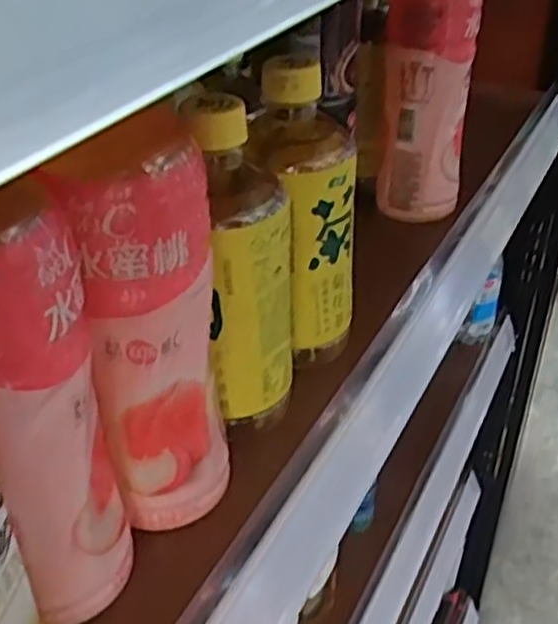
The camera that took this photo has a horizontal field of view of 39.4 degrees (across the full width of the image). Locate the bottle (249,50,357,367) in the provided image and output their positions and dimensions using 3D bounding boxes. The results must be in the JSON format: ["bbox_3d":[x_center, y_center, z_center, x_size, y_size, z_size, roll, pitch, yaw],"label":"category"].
[{"bbox_3d":[0.014,-0.054,0.433,0.056,0.164,0.063,-7,37,-11],"label":"bottle"}]

